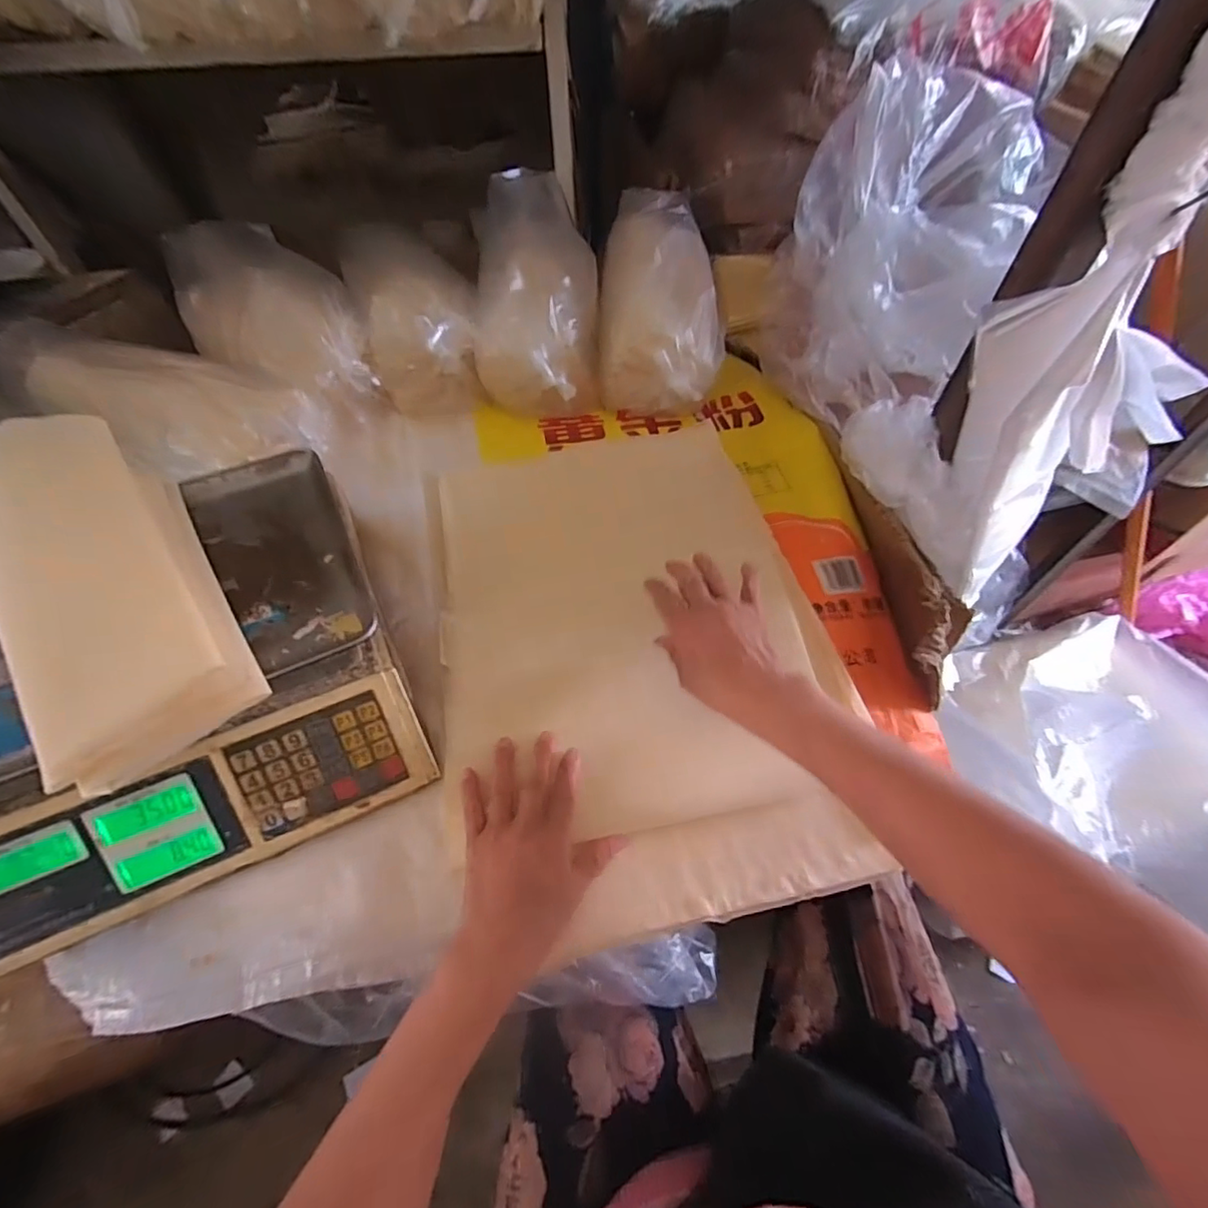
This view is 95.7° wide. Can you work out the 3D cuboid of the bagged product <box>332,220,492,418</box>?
[{"bbox_3d":[-0.227,-0.351,0.683,0.141,0.127,0.213,-16,57,-9],"label":"bagged product"}]

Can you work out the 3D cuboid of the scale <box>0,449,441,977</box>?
[{"bbox_3d":[-0.344,0.055,0.430,0.333,0.108,0.313,-22,58,-13],"label":"scale"}]

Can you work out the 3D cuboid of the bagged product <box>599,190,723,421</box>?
[{"bbox_3d":[0.069,-0.397,0.689,0.148,0.102,0.316,0,75,2],"label":"bagged product"}]

